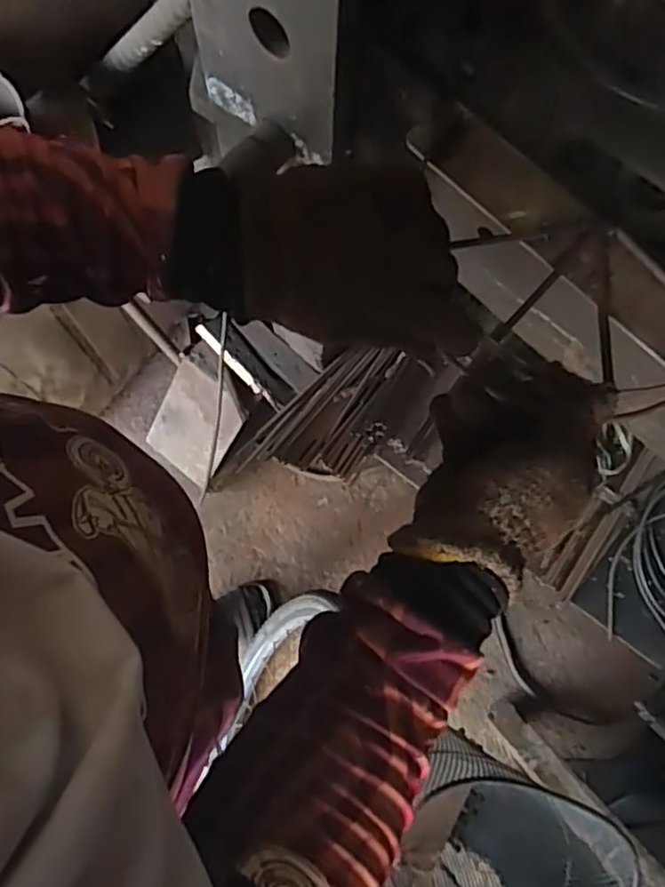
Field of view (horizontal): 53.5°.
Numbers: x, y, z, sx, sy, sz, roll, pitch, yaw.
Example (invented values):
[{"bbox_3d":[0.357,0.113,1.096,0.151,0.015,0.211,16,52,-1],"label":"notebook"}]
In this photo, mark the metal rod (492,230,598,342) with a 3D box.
[{"bbox_3d":[0.134,-0.098,0.414,0.007,0.007,0.096,43,82,8],"label":"metal rod"}]

